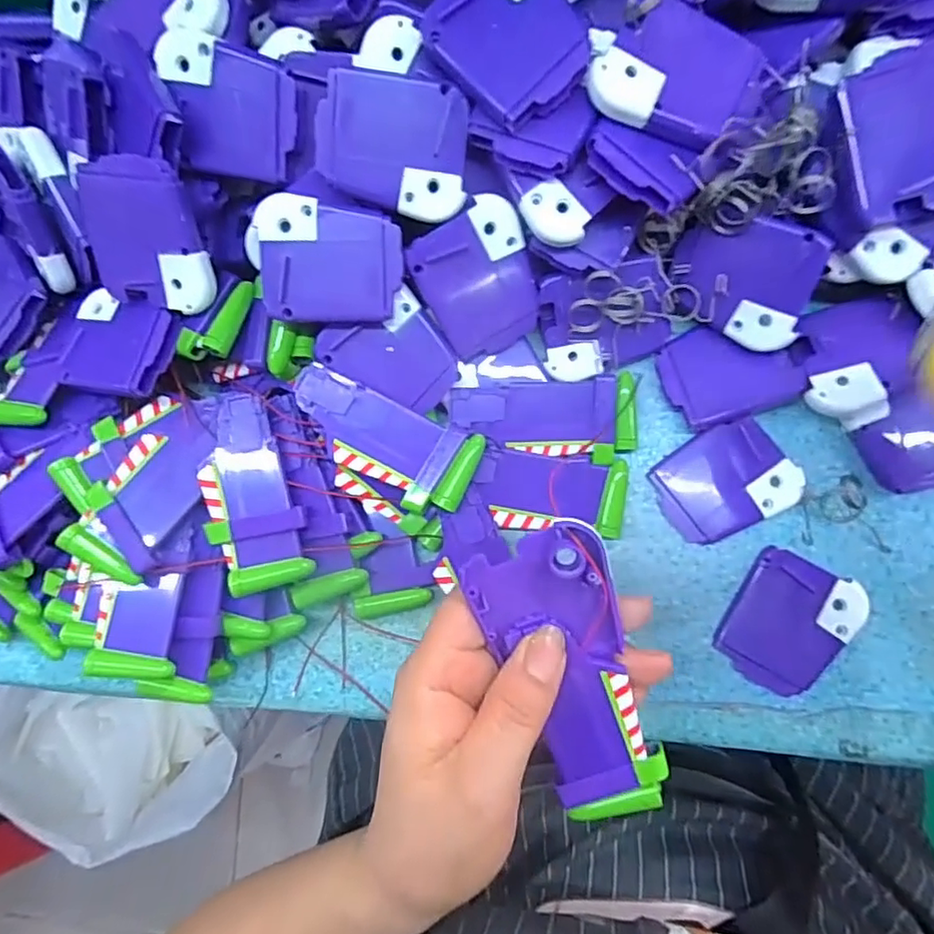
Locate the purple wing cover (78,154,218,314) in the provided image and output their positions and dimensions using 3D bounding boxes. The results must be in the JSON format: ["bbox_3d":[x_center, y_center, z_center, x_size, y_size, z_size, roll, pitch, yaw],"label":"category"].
[{"bbox_3d":[-0.142,-0.101,0.259,0.055,0.009,0.061,11,123,8],"label":"purple wing cover"}]

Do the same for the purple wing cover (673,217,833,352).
[{"bbox_3d":[0.123,-0.085,0.265,0.062,0.012,0.051,35,128,19],"label":"purple wing cover"}]

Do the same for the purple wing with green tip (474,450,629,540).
[{"bbox_3d":[0.043,0.013,0.290,0.067,0.017,0.037,4,87,7],"label":"purple wing with green tip"}]

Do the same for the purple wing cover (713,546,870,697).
[{"bbox_3d":[0.151,0.073,0.278,0.051,0.006,0.061,33,91,8],"label":"purple wing cover"}]

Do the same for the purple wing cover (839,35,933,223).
[{"bbox_3d":[0.171,-0.127,0.226,0.049,0.013,0.060,-17,83,5],"label":"purple wing cover"}]

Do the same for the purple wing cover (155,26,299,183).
[{"bbox_3d":[-0.102,-0.151,0.252,0.061,0.007,0.049,19,116,2],"label":"purple wing cover"}]

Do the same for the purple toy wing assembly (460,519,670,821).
[{"bbox_3d":[0.039,0.080,0.225,0.051,0.010,0.118,-16,100,6],"label":"purple toy wing assembly"}]

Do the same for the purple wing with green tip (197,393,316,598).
[{"bbox_3d":[-0.102,0.012,0.278,0.040,0.013,0.090,-16,83,5],"label":"purple wing with green tip"}]

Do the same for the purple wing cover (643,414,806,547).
[{"bbox_3d":[0.124,0.007,0.287,0.061,0.005,0.048,-33,83,4],"label":"purple wing cover"}]

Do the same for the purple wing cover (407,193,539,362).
[{"bbox_3d":[0.007,-0.084,0.270,0.052,0.006,0.062,-29,118,2],"label":"purple wing cover"}]

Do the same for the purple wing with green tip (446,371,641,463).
[{"bbox_3d":[0.038,-0.022,0.287,0.086,0.012,0.041,-5,86,7],"label":"purple wing with green tip"}]

